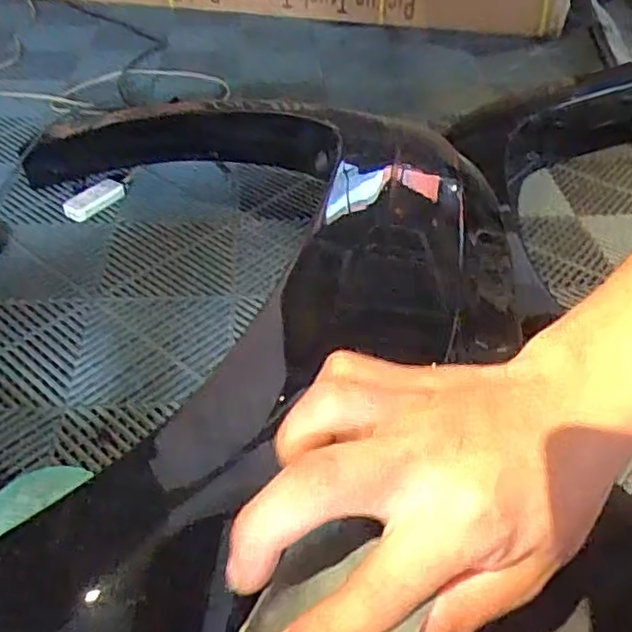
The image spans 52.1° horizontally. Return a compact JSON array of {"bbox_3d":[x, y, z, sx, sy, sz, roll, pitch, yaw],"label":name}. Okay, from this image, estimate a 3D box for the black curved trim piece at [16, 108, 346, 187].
[{"bbox_3d":[-0.234,-0.295,1.145,0.531,0.117,0.099,-1,41,-3],"label":"black curved trim piece"}]

